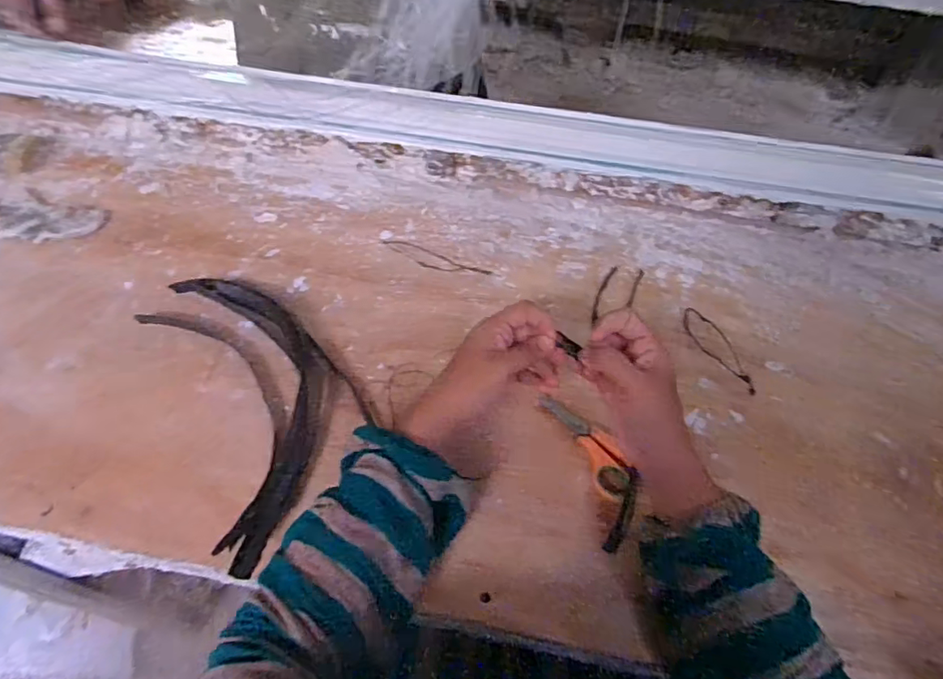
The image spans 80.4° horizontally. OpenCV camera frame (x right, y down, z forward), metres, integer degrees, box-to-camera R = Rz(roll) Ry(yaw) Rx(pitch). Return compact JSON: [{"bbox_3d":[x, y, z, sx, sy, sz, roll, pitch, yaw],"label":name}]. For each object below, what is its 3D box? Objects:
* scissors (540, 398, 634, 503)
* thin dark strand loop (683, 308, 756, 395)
[{"bbox_3d":[0.104,0.089,0.491,0.034,0.013,0.107,-26,61,-18],"label":"scissors"},{"bbox_3d":[0.245,0.009,0.553,0.035,0.007,0.106,-20,54,-18],"label":"thin dark strand loop"}]

